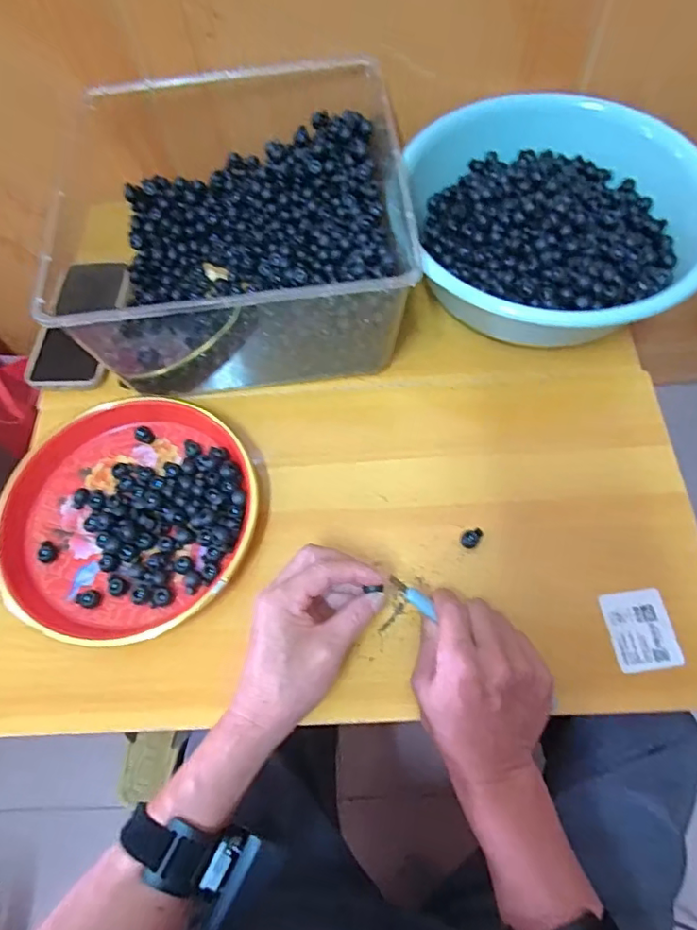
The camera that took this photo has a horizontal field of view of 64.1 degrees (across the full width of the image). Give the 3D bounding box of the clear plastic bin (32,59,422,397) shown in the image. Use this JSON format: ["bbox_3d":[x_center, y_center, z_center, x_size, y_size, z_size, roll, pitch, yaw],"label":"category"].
[{"bbox_3d":[-0.127,-0.231,0.562,0.342,0.142,0.312,-8,64,0],"label":"clear plastic bin"}]

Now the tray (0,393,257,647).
[{"bbox_3d":[-0.198,0.042,0.503,0.219,0.031,0.227,-1,64,3],"label":"tray"}]

